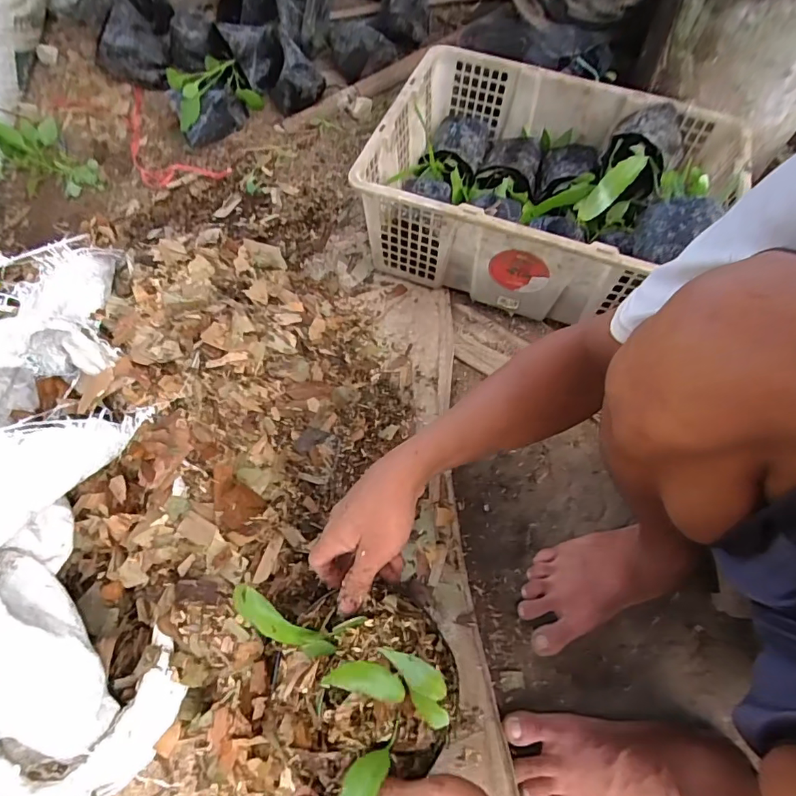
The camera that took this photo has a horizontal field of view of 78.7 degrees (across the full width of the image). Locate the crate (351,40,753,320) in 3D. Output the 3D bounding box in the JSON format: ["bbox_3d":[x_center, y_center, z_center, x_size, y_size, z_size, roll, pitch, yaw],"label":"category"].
[{"bbox_3d":[0.209,-0.289,0.703,0.458,0.173,0.333,19,62,9],"label":"crate"}]

